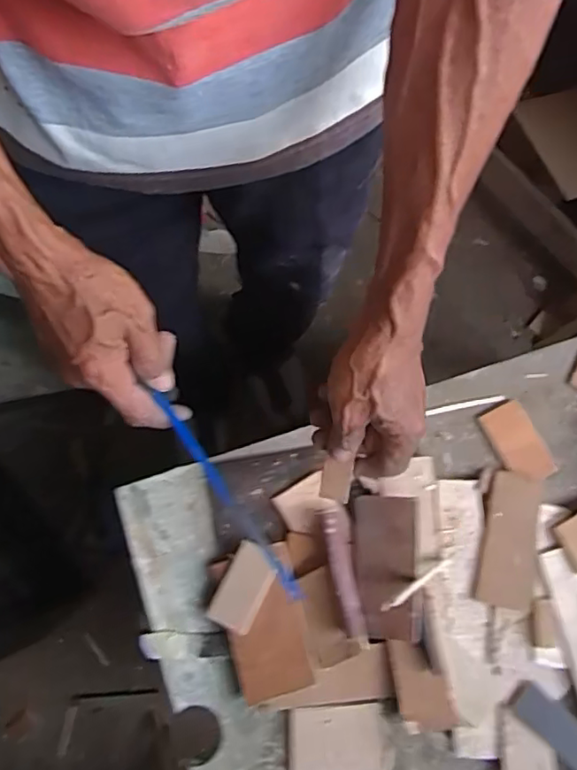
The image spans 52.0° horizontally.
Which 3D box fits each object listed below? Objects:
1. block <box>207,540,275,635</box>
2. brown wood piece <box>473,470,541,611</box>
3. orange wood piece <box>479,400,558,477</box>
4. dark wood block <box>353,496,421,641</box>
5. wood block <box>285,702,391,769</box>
[{"bbox_3d":[-0.036,0.165,0.481,0.036,0.009,0.065,26,77,6],"label":"block"},{"bbox_3d":[0.190,0.132,0.508,0.045,0.006,0.111,14,76,3],"label":"brown wood piece"},{"bbox_3d":[0.206,0.052,0.532,0.039,0.008,0.071,-24,77,-6],"label":"orange wood piece"},{"bbox_3d":[0.081,0.149,0.486,0.050,0.015,0.111,-2,79,21],"label":"dark wood block"},{"bbox_3d":[0.038,0.285,0.469,0.080,0.007,0.055,-3,76,-1],"label":"wood block"}]

